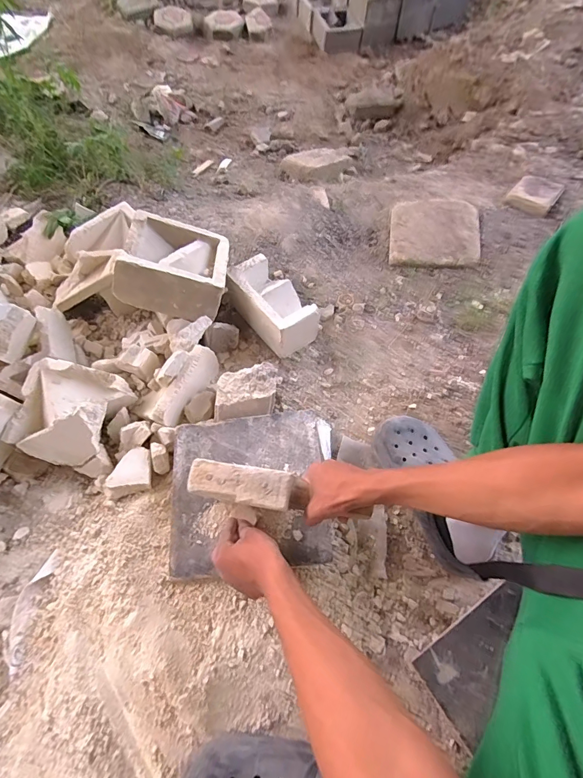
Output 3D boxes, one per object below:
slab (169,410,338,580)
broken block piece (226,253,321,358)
[{"bbox_3d":[-0.066,0.157,0.629,0.248,0.020,0.244,-7,62,-2],"label":"slab"},{"bbox_3d":[-0.042,-0.183,0.839,0.112,0.090,0.197,-38,67,-17],"label":"broken block piece"}]

